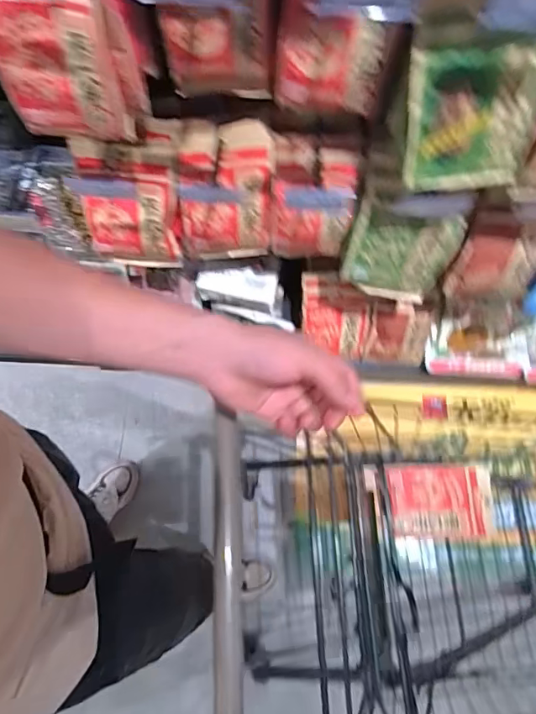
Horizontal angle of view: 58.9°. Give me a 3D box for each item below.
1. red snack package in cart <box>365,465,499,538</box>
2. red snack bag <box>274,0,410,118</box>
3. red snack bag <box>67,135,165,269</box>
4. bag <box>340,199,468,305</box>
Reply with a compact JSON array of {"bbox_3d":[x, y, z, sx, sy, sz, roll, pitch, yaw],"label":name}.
[{"bbox_3d":[0.298,0.265,0.874,0.226,0.042,0.125,1,71,-1],"label":"red snack package in cart"},{"bbox_3d":[0.093,-0.413,0.592,0.151,0.228,0.066,15,71,4],"label":"red snack bag"},{"bbox_3d":[-0.244,-0.281,0.849,0.162,0.256,0.056,6,45,-3],"label":"red snack bag"},{"bbox_3d":[0.233,-0.176,0.853,0.179,0.210,0.045,10,71,3],"label":"bag"}]

